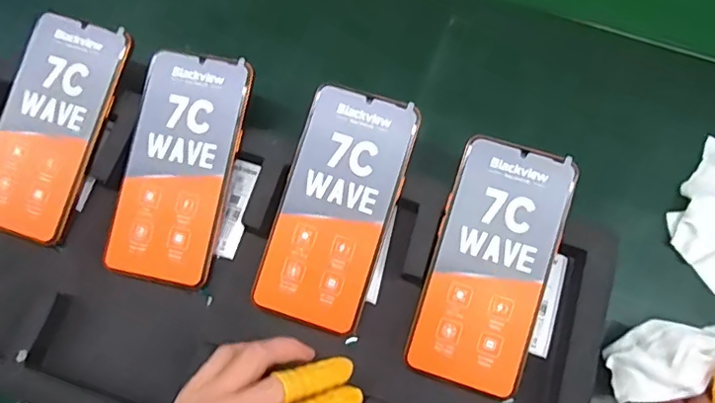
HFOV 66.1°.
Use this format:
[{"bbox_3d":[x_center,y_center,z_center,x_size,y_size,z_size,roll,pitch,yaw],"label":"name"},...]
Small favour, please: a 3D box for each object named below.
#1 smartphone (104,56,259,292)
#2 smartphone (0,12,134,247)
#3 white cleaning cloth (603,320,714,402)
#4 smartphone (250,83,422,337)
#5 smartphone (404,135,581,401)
[{"bbox_3d":[-0.127,-0.024,0.395,0.075,0.009,0.161,12,85,4],"label":"smartphone"},{"bbox_3d":[-0.227,-0.055,0.406,0.074,0.011,0.162,17,85,6],"label":"smartphone"},{"bbox_3d":[0.204,0.092,0.331,0.102,0.018,0.043,-21,68,25],"label":"white cleaning cloth"},{"bbox_3d":[-0.014,0.004,0.378,0.076,0.005,0.160,17,86,6],"label":"smartphone"},{"bbox_3d":[0.090,0.042,0.367,0.078,0.012,0.160,17,86,6],"label":"smartphone"}]

